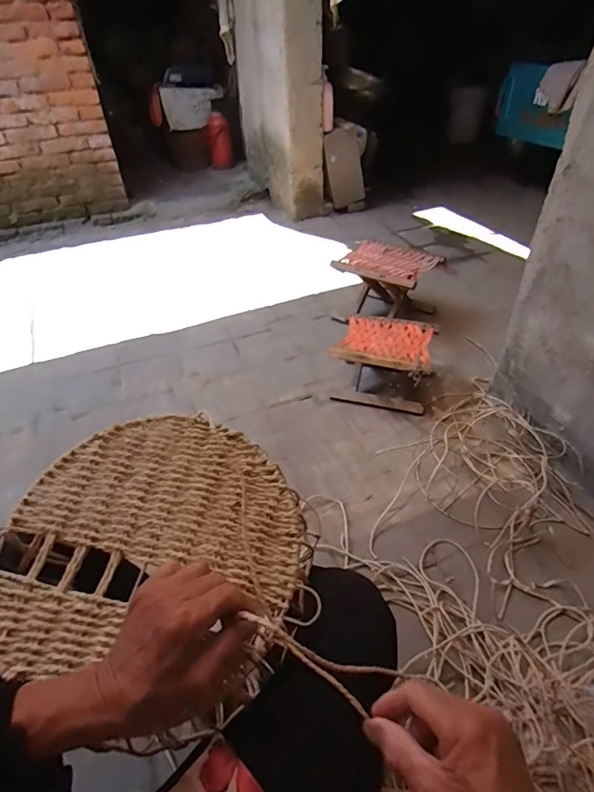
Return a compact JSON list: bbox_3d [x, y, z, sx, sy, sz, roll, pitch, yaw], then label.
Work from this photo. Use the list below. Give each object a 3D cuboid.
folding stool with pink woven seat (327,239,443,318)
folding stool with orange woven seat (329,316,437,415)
[{"bbox_3d":[0.341,-0.401,1.673,0.305,0.254,0.298,25,49,30],"label":"folding stool with pink woven seat"},{"bbox_3d":[0.259,-0.097,1.364,0.282,0.187,0.242,10,42,16],"label":"folding stool with orange woven seat"}]

